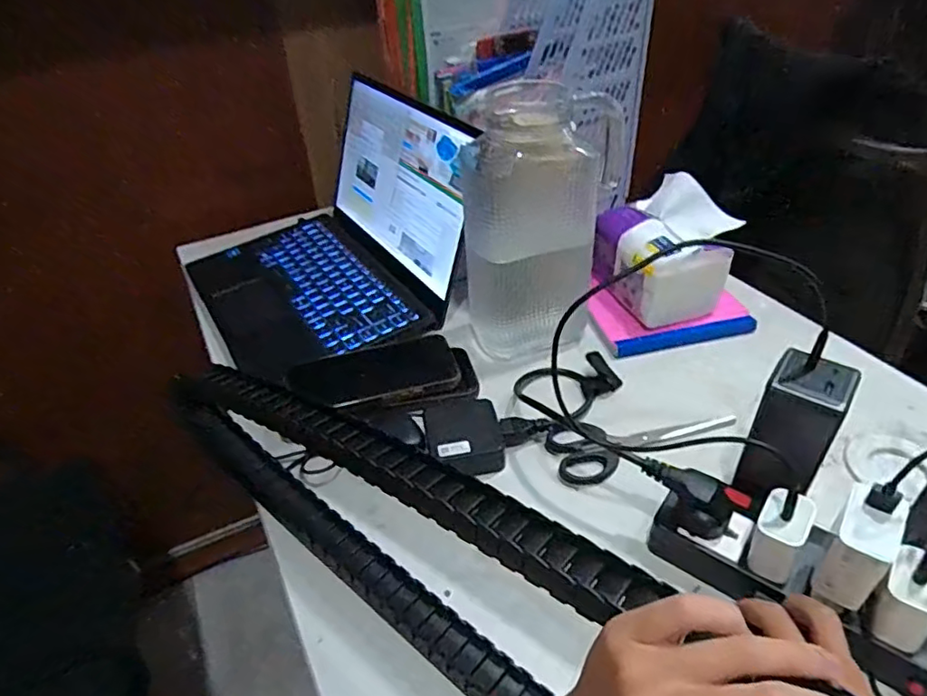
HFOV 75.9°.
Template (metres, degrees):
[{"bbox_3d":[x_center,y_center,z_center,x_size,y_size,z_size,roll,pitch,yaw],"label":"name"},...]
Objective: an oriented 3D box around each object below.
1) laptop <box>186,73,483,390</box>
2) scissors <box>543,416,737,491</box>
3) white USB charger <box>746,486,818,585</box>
[{"bbox_3d":[-0.169,-0.153,0.678,0.272,0.177,0.309,-22,43,-21],"label":"laptop"},{"bbox_3d":[0.162,0.081,0.515,0.172,0.009,0.063,-7,40,-4],"label":"scissors"},{"bbox_3d":[0.201,0.118,0.379,0.027,0.046,0.036,24,45,30],"label":"white USB charger"}]

